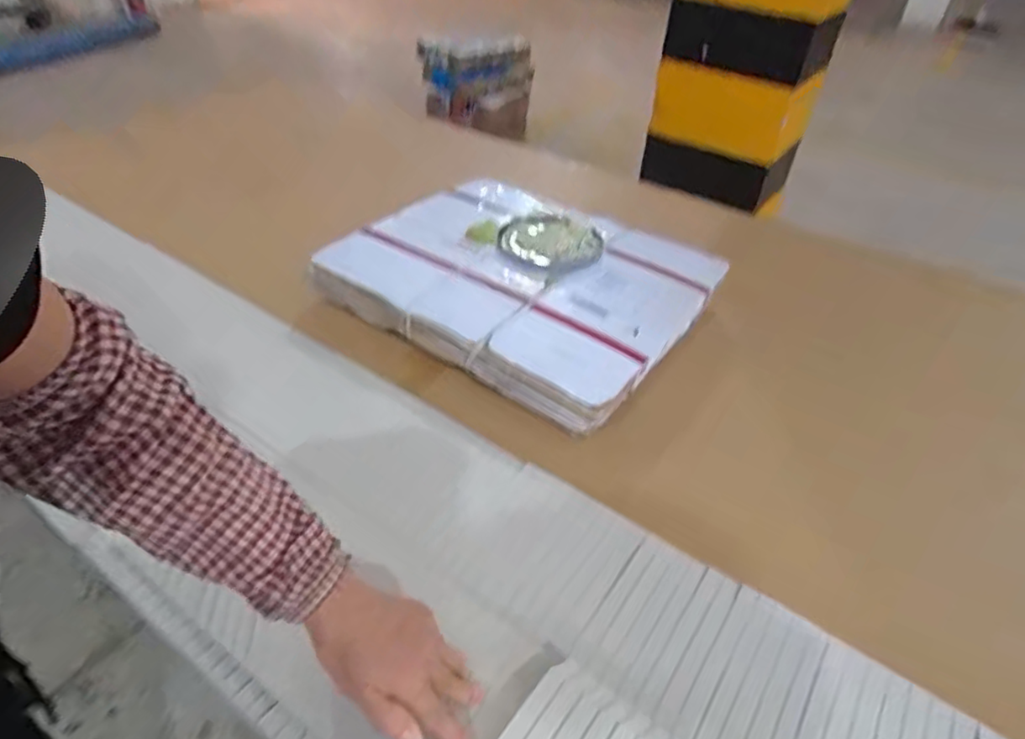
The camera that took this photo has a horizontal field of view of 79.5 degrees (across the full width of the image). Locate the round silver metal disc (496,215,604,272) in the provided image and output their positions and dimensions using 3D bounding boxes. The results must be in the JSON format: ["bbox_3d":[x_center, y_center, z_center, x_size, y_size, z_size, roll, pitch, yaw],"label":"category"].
[{"bbox_3d":[0.060,-0.202,0.984,0.143,0.039,0.141,3,35,-2],"label":"round silver metal disc"}]

